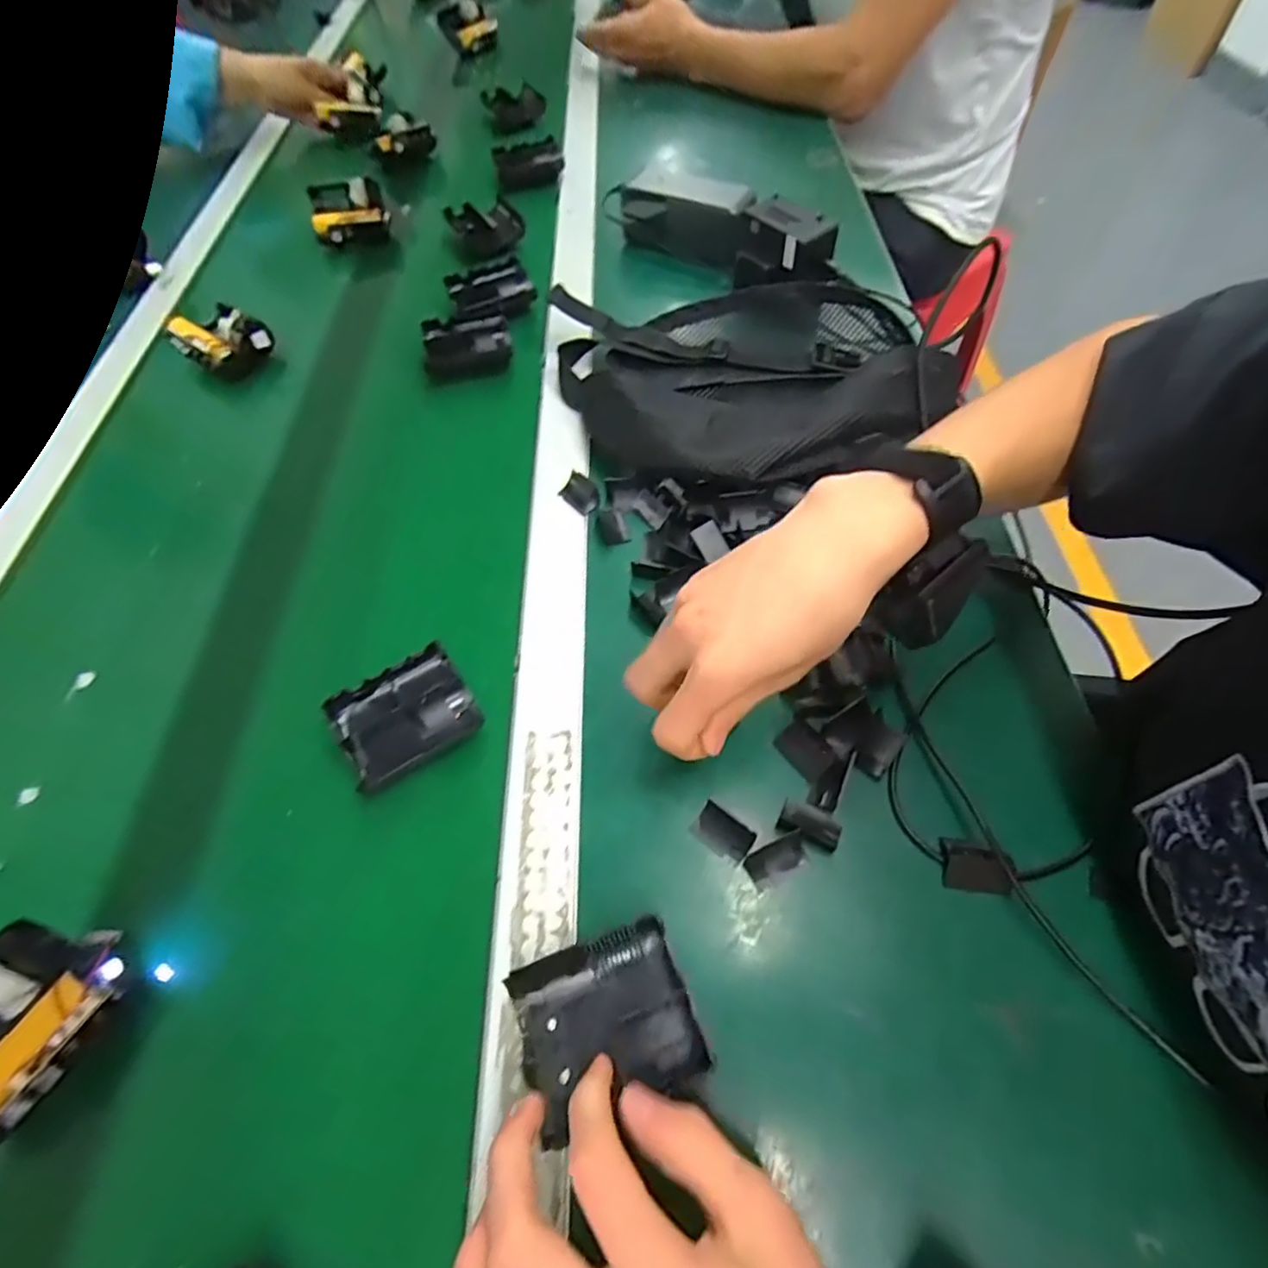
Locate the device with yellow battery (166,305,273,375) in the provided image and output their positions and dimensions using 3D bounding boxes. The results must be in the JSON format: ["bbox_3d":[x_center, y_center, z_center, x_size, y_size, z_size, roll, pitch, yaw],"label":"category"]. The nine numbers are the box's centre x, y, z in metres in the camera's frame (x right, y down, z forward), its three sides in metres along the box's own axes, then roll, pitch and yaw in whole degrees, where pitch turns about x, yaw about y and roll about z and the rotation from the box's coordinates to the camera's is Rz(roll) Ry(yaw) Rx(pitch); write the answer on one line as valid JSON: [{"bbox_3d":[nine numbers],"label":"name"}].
[{"bbox_3d":[-0.389,-0.274,0.596,0.075,0.054,0.070,36,67,22],"label":"device with yellow battery"}]

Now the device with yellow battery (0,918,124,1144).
[{"bbox_3d":[-0.298,0.188,0.301,0.064,0.047,0.084,20,62,15],"label":"device with yellow battery"}]

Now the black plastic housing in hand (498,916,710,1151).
[{"bbox_3d":[-0.013,0.176,0.285,0.077,0.015,0.066,-20,60,-9],"label":"black plastic housing in hand"}]

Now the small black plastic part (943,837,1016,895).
[{"bbox_3d":[0.176,0.119,0.319,0.032,0.009,0.024,9,60,9],"label":"small black plastic part"}]

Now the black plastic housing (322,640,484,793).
[{"bbox_3d":[-0.139,0.051,0.381,0.076,0.022,0.064,-31,62,-15],"label":"black plastic housing"}]

